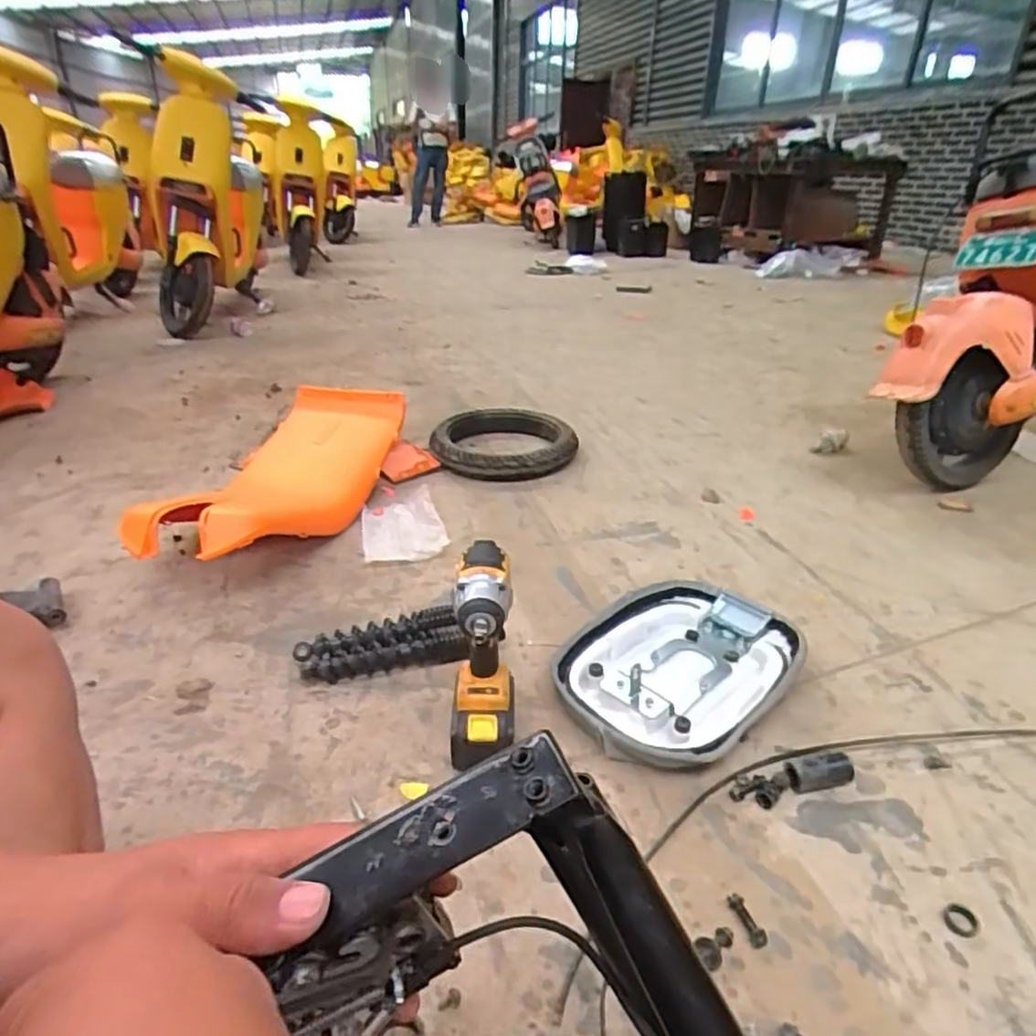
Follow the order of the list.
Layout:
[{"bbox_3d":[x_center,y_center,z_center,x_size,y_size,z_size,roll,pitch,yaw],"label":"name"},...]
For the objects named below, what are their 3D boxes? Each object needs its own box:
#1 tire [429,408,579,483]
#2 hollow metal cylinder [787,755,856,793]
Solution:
[{"bbox_3d":[-0.037,-0.183,1.630,0.344,0.074,0.320,0,30,0],"label":"tire"},{"bbox_3d":[0.362,0.302,0.788,0.074,0.034,0.031,-4,28,-9],"label":"hollow metal cylinder"}]

